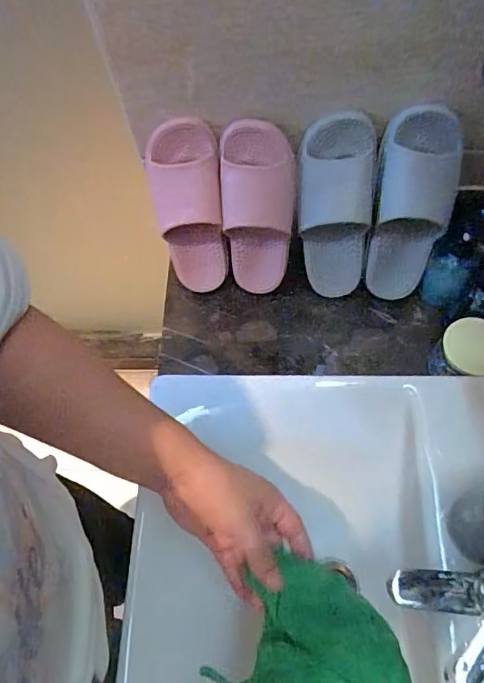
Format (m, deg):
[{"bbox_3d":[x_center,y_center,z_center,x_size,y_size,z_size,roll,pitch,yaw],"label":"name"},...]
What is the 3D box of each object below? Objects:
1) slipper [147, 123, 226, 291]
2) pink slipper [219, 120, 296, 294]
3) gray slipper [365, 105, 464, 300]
[{"bbox_3d":[-0.077,-0.185,0.723,0.098,0.262,0.079,-4,39,0],"label":"slipper"},{"bbox_3d":[0.024,-0.178,0.728,0.100,0.257,0.078,-1,39,2],"label":"pink slipper"},{"bbox_3d":[0.246,-0.188,0.706,0.121,0.273,0.082,6,29,5],"label":"gray slipper"}]

